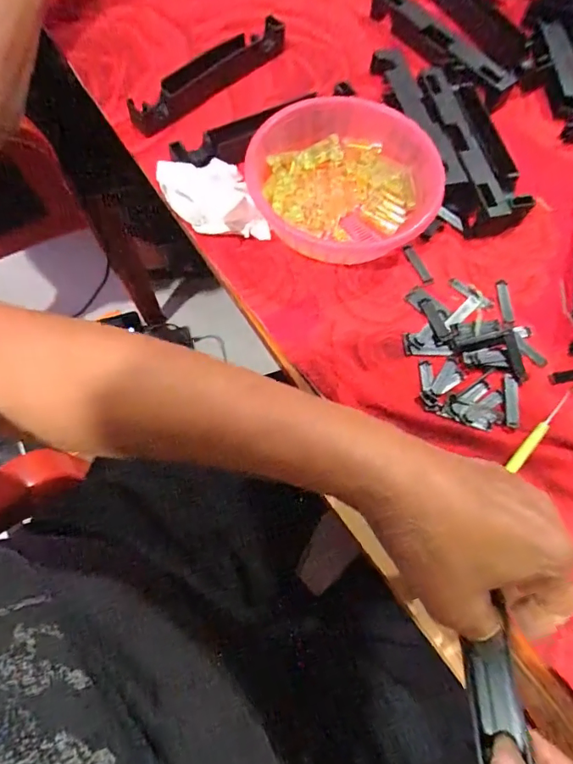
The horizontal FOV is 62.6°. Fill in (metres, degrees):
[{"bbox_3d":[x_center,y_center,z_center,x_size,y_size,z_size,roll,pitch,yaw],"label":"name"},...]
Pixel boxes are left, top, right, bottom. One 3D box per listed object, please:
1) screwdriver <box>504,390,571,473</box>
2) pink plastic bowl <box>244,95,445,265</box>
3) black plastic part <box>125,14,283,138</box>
[{"bbox_3d":[0.203,0.039,0.377,0.008,0.006,0.094,43,73,13],"label":"screwdriver"},{"bbox_3d":[0.057,-0.187,0.435,0.165,0.042,0.162,1,69,-2],"label":"pink plastic bowl"},{"bbox_3d":[-0.083,-0.323,0.493,0.189,0.030,0.038,-40,76,-15],"label":"black plastic part"}]

